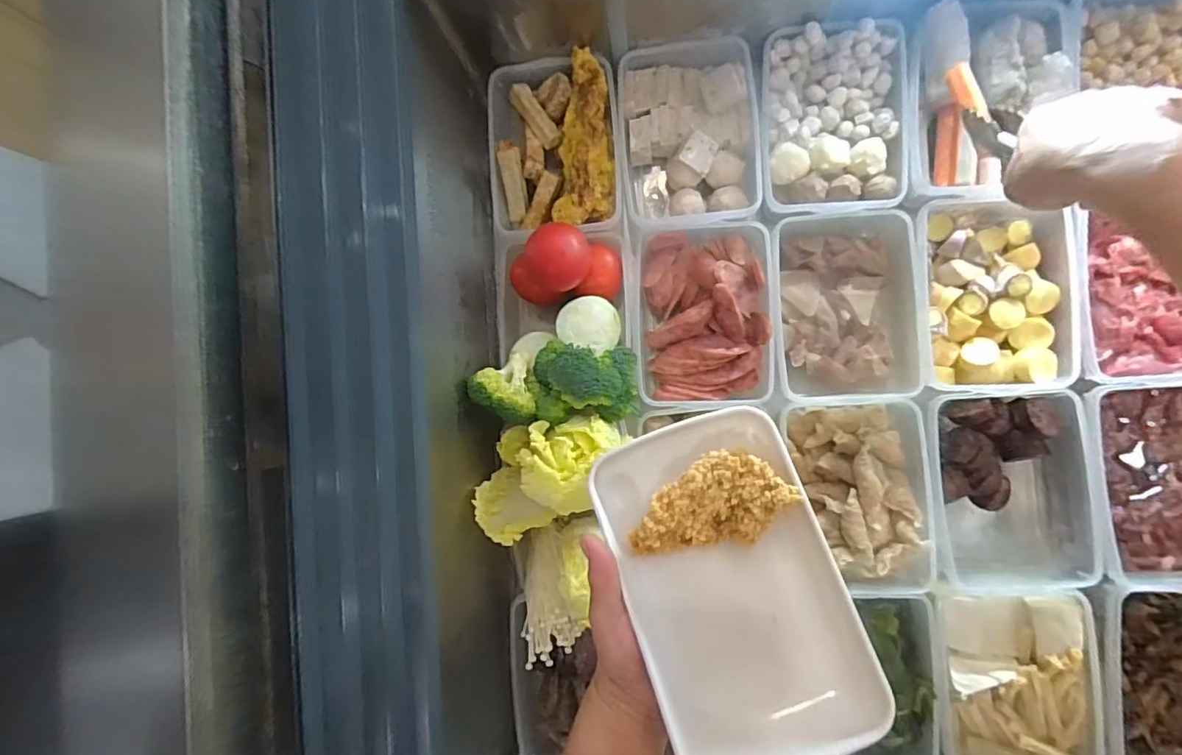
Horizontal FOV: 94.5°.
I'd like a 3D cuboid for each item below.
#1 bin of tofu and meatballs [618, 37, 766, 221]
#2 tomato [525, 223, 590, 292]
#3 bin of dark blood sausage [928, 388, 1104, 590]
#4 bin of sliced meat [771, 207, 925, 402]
[{"bbox_3d":[0.098,-0.237,0.552,0.129,0.056,0.172,-3,89,8],"label":"bin of tofu and meatballs"},{"bbox_3d":[-0.029,-0.112,0.518,0.058,0.050,0.058,0,89,8],"label":"tomato"},{"bbox_3d":[0.386,0.105,0.515,0.139,0.069,0.182,-7,88,8],"label":"bin of dark blood sausage"},{"bbox_3d":[0.242,-0.068,0.533,0.127,0.053,0.175,-3,89,8],"label":"bin of sliced meat"}]

